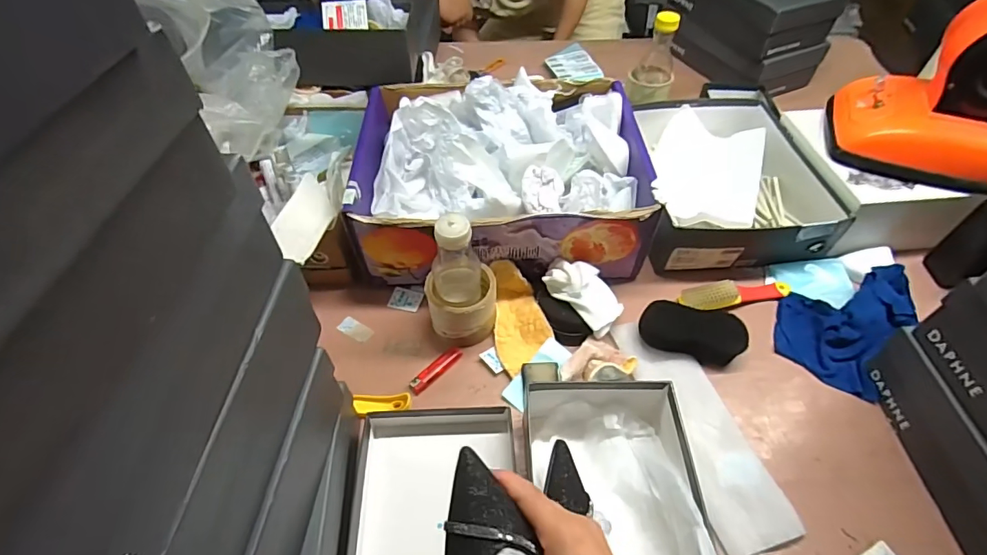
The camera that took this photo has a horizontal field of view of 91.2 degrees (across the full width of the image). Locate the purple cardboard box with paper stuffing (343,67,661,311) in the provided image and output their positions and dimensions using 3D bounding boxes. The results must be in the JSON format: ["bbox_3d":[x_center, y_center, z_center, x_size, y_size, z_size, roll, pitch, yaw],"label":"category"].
[{"bbox_3d":[0.010,-0.157,0.743,0.402,0.154,0.324,-1,51,0],"label":"purple cardboard box with paper stuffing"}]

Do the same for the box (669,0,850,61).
[{"bbox_3d":[0.520,-0.562,0.993,0.167,0.127,0.303,-23,55,-17],"label":"box"}]

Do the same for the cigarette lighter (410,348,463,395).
[{"bbox_3d":[-0.074,0.118,0.623,0.021,0.006,0.081,37,61,26],"label":"cigarette lighter"}]

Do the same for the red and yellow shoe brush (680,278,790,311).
[{"bbox_3d":[0.344,0.022,0.680,0.154,0.035,0.037,-7,52,-5],"label":"red and yellow shoe brush"}]

